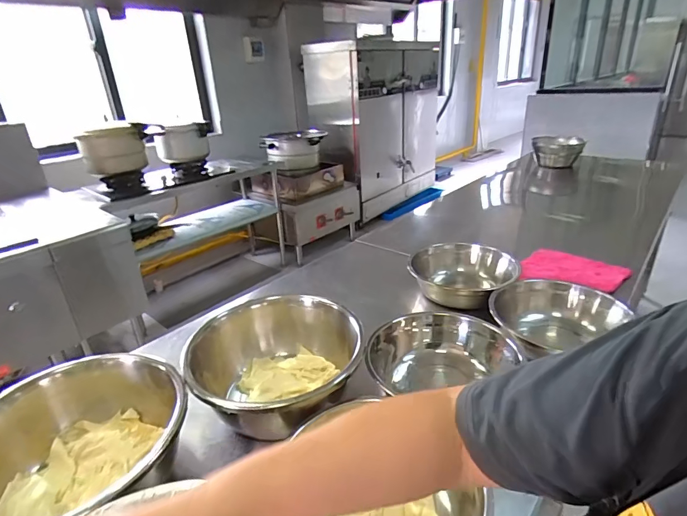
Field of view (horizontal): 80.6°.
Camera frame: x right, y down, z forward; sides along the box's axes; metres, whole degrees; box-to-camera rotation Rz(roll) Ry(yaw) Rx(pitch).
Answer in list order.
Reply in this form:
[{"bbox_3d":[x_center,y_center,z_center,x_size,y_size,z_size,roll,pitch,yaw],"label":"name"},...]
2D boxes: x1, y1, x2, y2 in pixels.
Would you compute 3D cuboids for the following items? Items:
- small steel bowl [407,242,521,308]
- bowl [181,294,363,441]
[{"bbox_3d":[0.298,0.047,1.032,0.266,0.086,0.245,8,27,25],"label":"small steel bowl"},{"bbox_3d":[-0.117,0.192,0.739,0.265,0.139,0.317,0,25,8],"label":"bowl"}]

